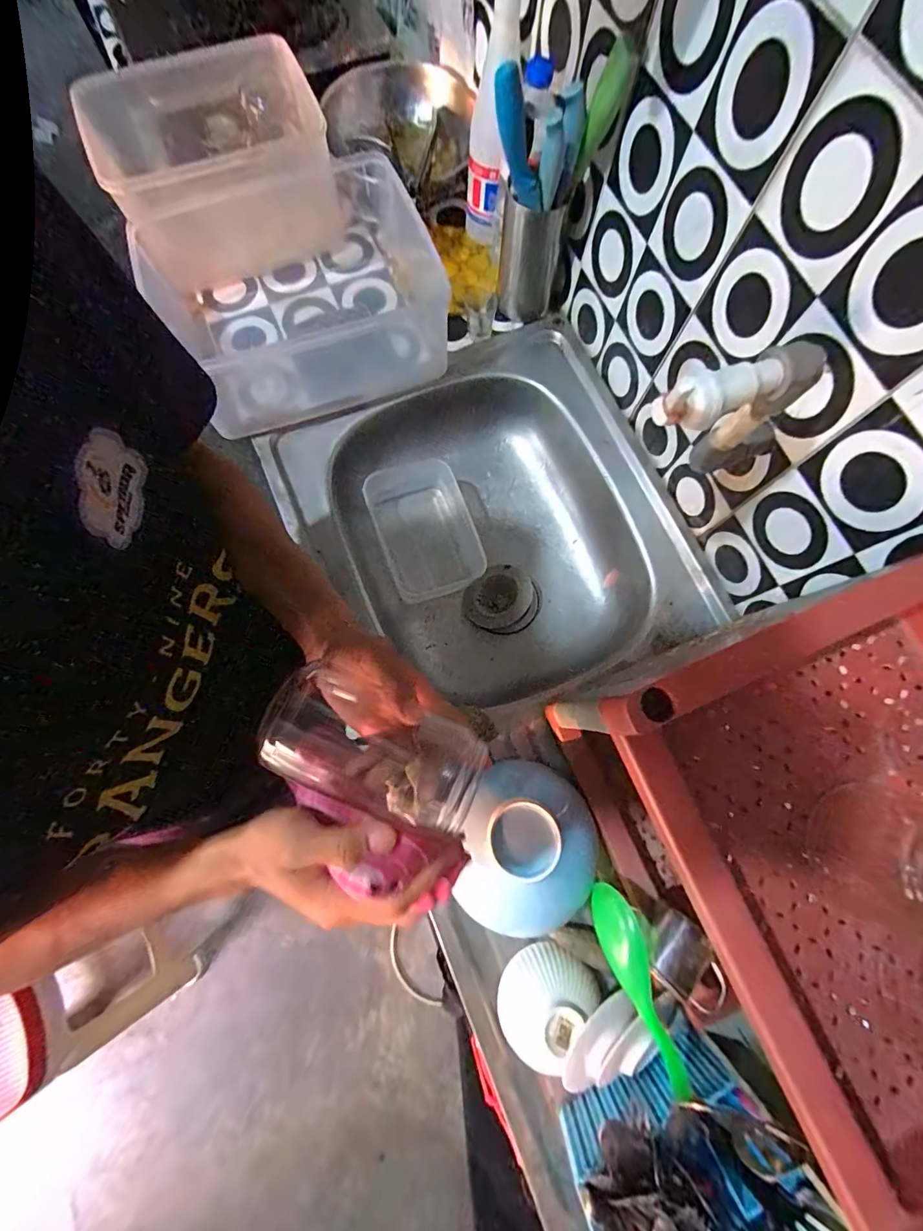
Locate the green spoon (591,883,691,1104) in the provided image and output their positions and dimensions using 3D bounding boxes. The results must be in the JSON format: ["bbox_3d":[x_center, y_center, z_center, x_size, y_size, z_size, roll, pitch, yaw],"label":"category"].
[{"bbox_3d":[0.165,0.341,0.422,0.036,0.035,0.159,-17,64,-5],"label":"green spoon"}]

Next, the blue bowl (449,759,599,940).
[{"bbox_3d":[0.069,0.244,0.470,0.140,0.081,0.162,20,77,4],"label":"blue bowl"}]

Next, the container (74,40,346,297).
[{"bbox_3d":[-0.340,-0.645,0.649,0.278,0.155,0.229,-17,77,-5],"label":"container"}]

